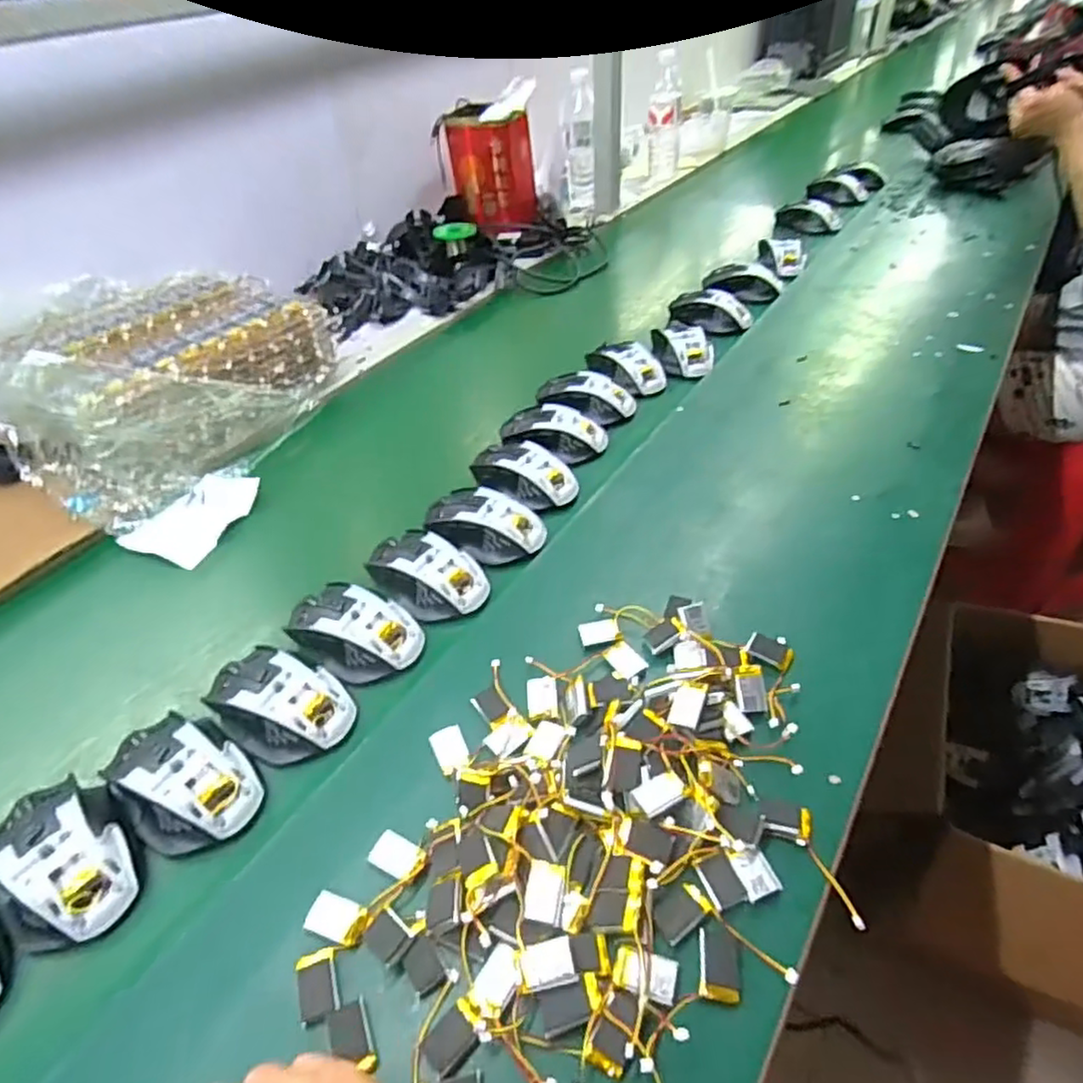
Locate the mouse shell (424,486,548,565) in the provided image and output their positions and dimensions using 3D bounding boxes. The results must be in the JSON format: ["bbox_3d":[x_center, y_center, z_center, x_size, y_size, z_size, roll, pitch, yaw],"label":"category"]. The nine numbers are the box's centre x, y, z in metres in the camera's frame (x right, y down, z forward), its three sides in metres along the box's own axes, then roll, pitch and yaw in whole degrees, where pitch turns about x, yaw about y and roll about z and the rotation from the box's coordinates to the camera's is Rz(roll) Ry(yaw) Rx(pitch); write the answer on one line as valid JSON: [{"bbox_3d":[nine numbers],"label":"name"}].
[{"bbox_3d":[-0.053,-0.018,0.615,0.104,0.031,0.073,23,50,26],"label":"mouse shell"}]

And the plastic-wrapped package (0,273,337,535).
[{"bbox_3d":[-0.456,-0.205,0.775,0.326,0.135,0.348,24,50,27],"label":"plastic-wrapped package"}]

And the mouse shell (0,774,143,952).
[{"bbox_3d":[-0.297,0.194,0.411,0.075,0.032,0.102,-31,49,-25],"label":"mouse shell"}]

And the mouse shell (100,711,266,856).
[{"bbox_3d":[-0.243,0.156,0.448,0.113,0.033,0.076,24,50,28],"label":"mouse shell"}]

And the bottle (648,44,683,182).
[{"bbox_3d":[0.255,-0.885,1.378,0.065,0.198,0.060,4,44,9],"label":"bottle"}]

